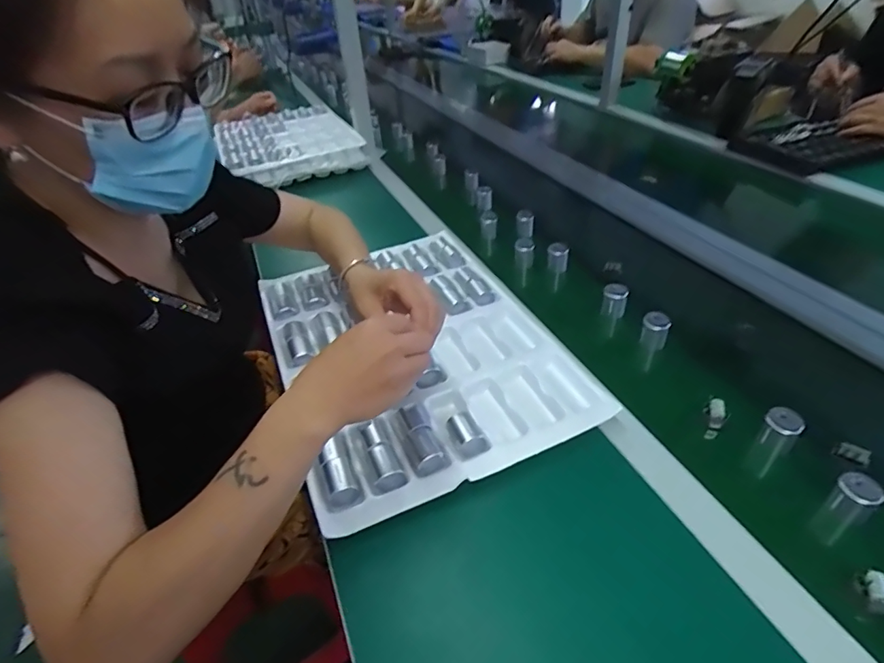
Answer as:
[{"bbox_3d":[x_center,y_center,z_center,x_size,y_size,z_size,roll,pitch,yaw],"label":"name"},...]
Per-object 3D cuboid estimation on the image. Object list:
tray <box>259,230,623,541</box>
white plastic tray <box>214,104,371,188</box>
[{"bbox_3d":[-0.041,0.013,0.615,0.317,0.032,0.431,-19,41,-15],"label":"tray"},{"bbox_3d":[-0.371,-0.458,1.168,0.306,0.079,0.371,-20,41,-15],"label":"white plastic tray"}]

